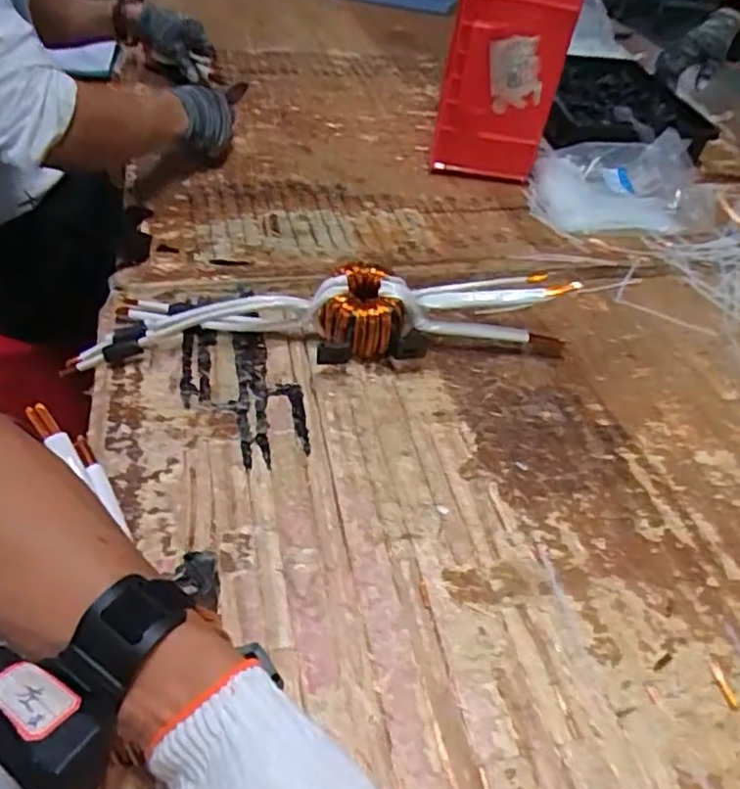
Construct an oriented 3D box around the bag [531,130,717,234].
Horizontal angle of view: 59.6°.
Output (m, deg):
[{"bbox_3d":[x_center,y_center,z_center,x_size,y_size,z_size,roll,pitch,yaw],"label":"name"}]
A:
[{"bbox_3d":[0.360,-0.295,0.906,0.258,0.058,0.230,11,44,5],"label":"bag"}]

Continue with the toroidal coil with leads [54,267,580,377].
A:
[{"bbox_3d":[-0.034,-0.065,0.606,0.467,0.075,0.087,2,44,-4],"label":"toroidal coil with leads"}]

